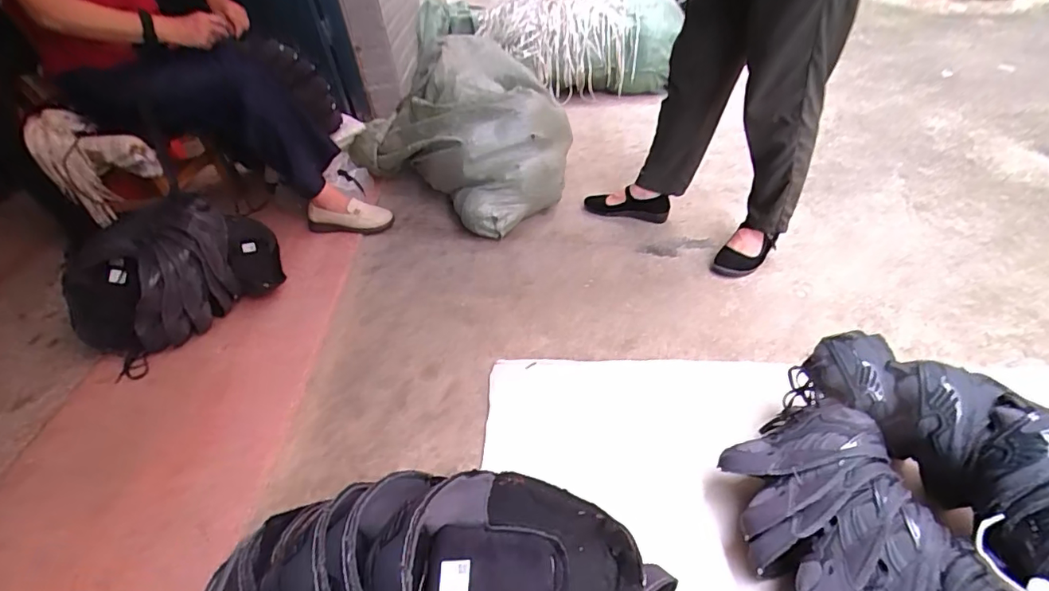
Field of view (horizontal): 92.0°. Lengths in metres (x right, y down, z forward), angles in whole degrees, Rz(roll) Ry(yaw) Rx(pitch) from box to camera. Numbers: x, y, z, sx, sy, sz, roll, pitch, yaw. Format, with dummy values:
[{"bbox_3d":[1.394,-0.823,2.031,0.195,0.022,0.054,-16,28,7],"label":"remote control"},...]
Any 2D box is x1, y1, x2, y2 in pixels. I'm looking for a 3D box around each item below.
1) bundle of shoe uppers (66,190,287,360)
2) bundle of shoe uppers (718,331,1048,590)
[{"bbox_3d":[-0.841,-0.087,1.195,0.360,0.197,0.438,26,50,34],"label":"bundle of shoe uppers"},{"bbox_3d":[0.505,0.294,0.616,0.378,0.177,0.496,-25,43,-19],"label":"bundle of shoe uppers"}]

